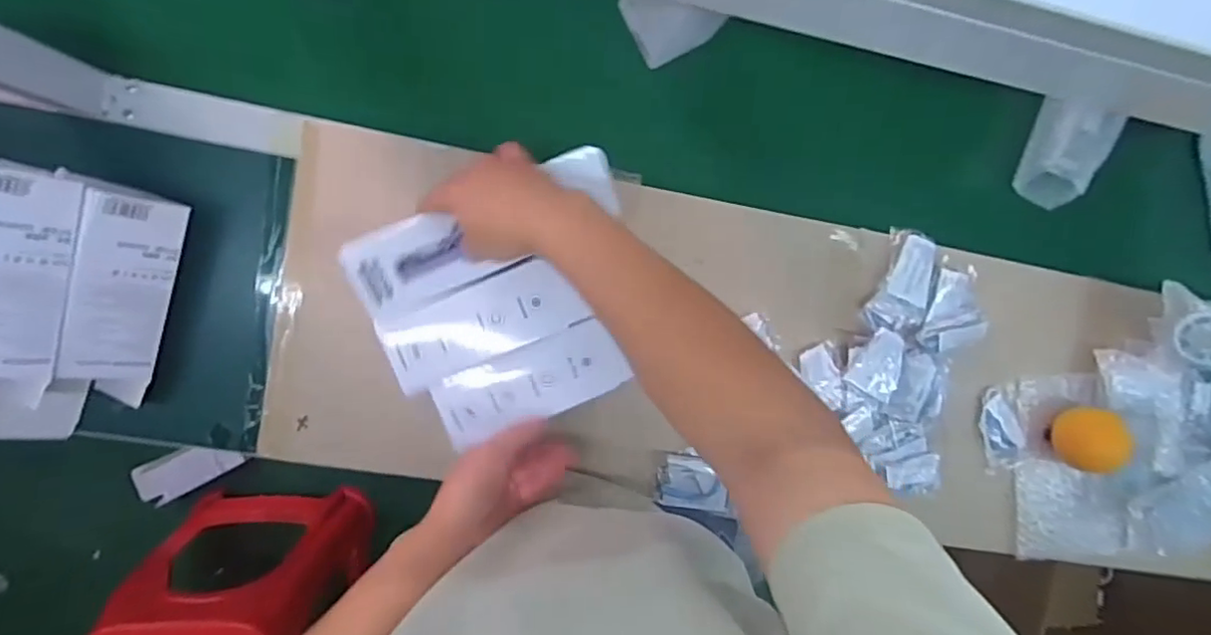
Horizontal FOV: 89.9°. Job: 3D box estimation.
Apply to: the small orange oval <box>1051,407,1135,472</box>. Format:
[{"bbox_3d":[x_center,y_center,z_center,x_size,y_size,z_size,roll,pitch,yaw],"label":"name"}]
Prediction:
[{"bbox_3d":[0.549,0.138,0.686,0.062,0.054,0.070,16,92,-10],"label":"small orange oval"}]

